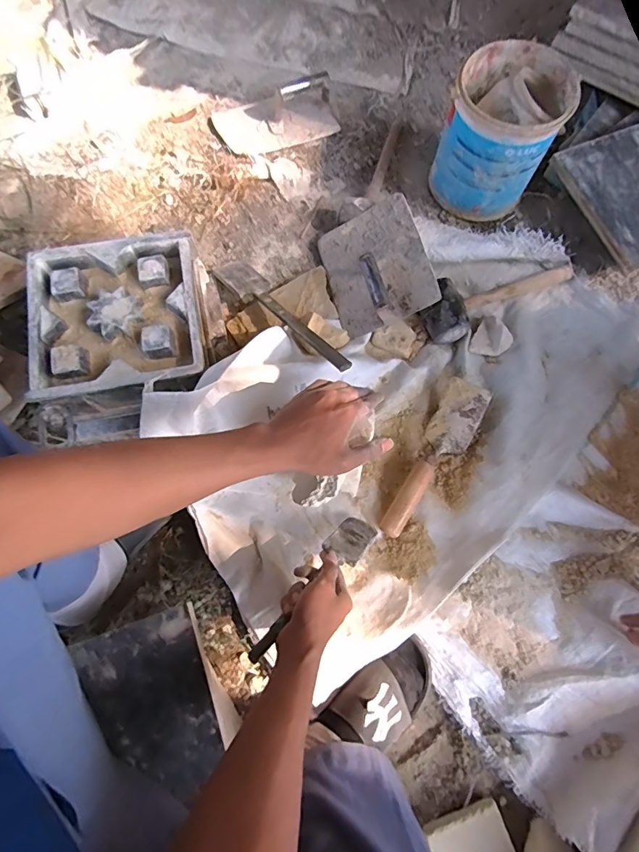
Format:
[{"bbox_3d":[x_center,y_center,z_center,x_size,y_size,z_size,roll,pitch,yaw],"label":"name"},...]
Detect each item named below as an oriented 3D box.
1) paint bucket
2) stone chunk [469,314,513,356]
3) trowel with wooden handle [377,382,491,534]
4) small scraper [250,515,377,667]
[{"bbox_3d":[0.300,-0.493,0.748,0.176,0.188,0.186,22,74,5],"label":"paint bucket"},{"bbox_3d":[0.291,-0.147,0.730,0.058,0.027,0.064,32,75,7],"label":"stone chunk"},{"bbox_3d":[0.184,0.055,0.667,0.071,0.044,0.263,28,75,6],"label":"trowel with wooden handle"},{"bbox_3d":[-0.005,0.199,0.568,0.054,0.012,0.247,29,46,28],"label":"small scraper"}]

